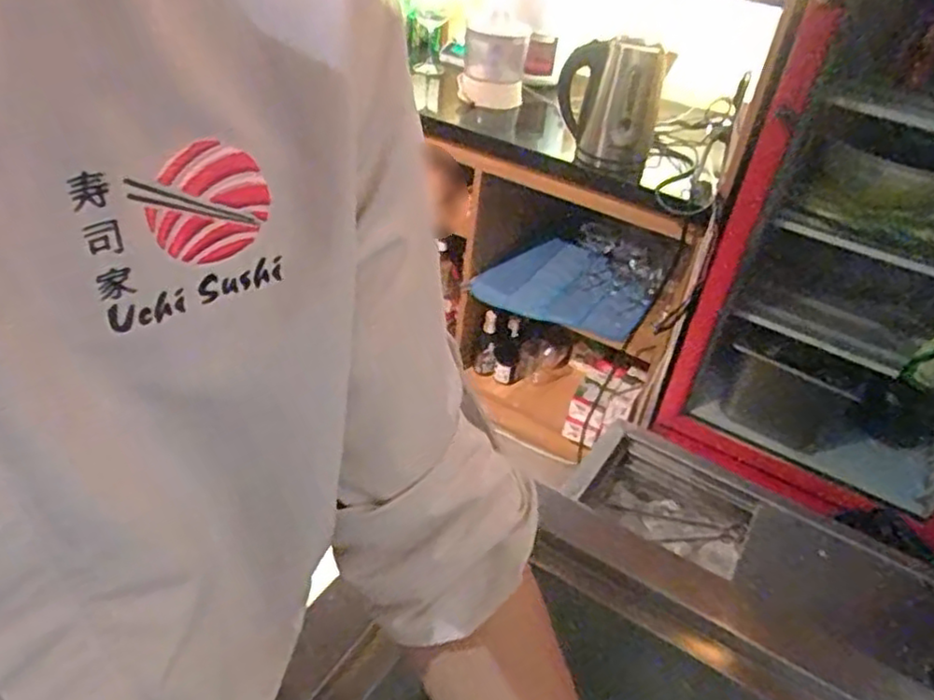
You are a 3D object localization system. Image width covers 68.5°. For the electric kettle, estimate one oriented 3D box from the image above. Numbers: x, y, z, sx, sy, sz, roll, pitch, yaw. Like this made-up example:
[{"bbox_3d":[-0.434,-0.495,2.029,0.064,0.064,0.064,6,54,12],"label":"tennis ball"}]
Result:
[{"bbox_3d":[0.275,-0.479,1.340,0.197,0.229,0.142,11,37,5],"label":"electric kettle"}]

